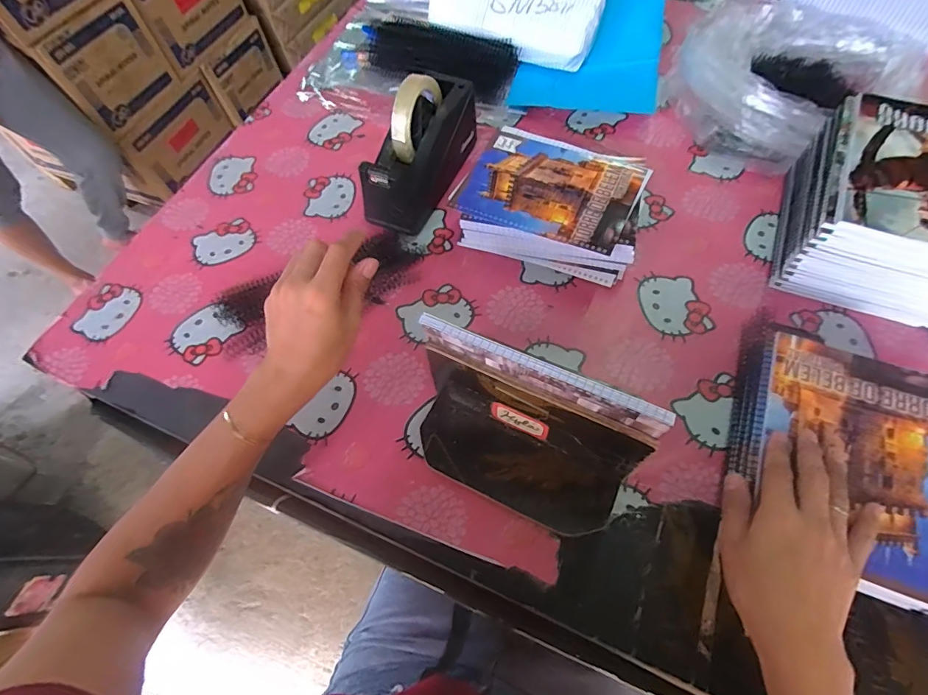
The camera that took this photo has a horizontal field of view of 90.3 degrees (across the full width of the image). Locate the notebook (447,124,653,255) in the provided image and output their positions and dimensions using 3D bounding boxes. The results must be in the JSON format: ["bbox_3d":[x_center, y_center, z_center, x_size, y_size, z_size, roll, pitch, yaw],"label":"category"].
[{"bbox_3d":[0.102,-0.189,0.541,0.192,0.007,0.149,23,65,16],"label":"notebook"}]

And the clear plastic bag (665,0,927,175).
[{"bbox_3d":[0.436,-0.374,0.633,0.270,0.088,0.249,-23,62,-8],"label":"clear plastic bag"}]

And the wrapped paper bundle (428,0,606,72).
[{"bbox_3d":[0.078,-0.524,0.732,0.266,0.065,0.118,21,108,13],"label":"wrapped paper bundle"}]

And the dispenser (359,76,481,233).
[{"bbox_3d":[-0.056,-0.250,0.583,0.070,0.123,0.215,24,66,16],"label":"dispenser"}]

